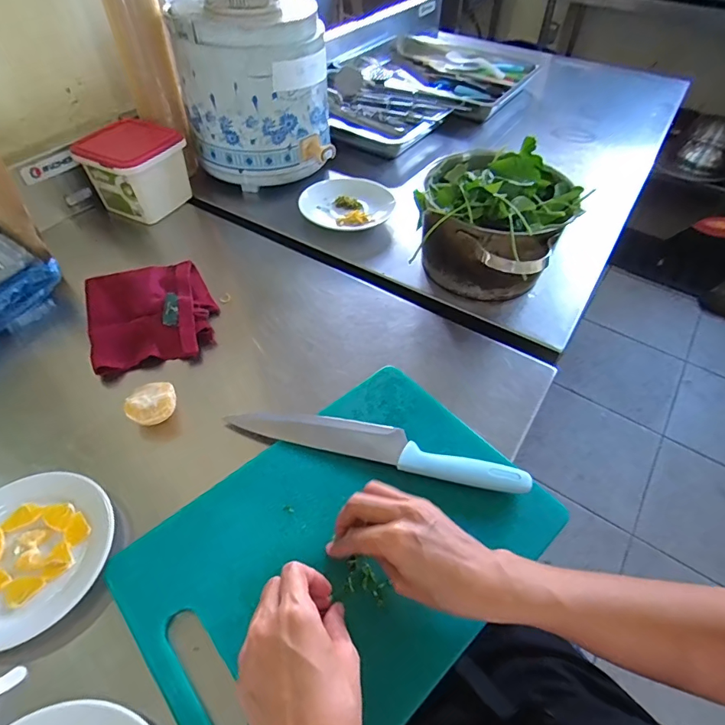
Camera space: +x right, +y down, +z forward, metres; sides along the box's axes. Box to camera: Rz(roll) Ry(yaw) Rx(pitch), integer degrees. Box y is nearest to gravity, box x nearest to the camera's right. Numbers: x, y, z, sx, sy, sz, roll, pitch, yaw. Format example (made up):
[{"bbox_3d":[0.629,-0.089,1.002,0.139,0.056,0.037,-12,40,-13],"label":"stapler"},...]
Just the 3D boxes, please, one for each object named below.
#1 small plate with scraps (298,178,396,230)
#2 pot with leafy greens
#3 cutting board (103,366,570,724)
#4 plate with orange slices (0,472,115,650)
[{"bbox_3d":[-0.023,-0.259,0.720,0.143,0.032,0.118,3,54,5],"label":"small plate with scraps"},{"bbox_3d":[0.173,-0.185,0.603,0.183,0.153,0.202,33,56,23],"label":"pot with leafy greens"},{"bbox_3d":[-0.014,0.161,0.399,0.343,0.018,0.244,-34,59,-27],"label":"cutting board"},{"bbox_3d":[-0.295,0.166,0.385,0.141,0.022,0.131,1,50,-1],"label":"plate with orange slices"}]

